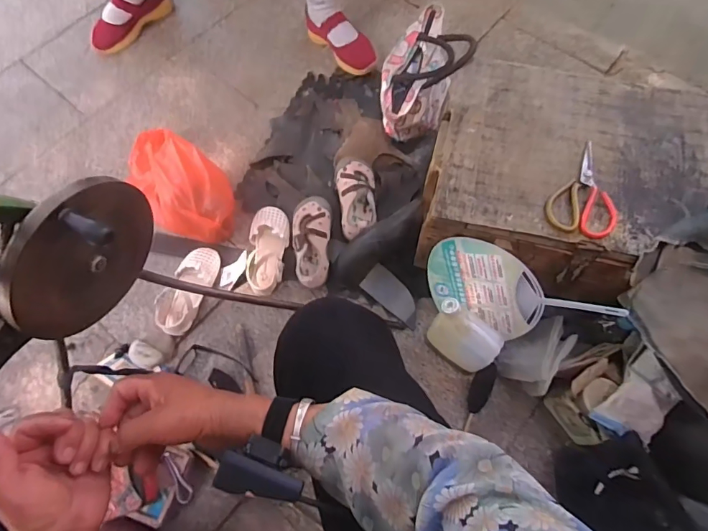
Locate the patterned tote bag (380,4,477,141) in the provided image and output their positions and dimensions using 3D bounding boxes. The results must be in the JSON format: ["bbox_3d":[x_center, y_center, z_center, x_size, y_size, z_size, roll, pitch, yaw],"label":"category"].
[{"bbox_3d":[0.140,-0.378,0.921,0.161,0.204,0.221,20,69,7],"label":"patterned tote bag"}]

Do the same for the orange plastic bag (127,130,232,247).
[{"bbox_3d":[-0.376,-0.176,0.914,0.326,0.119,0.143,39,73,14],"label":"orange plastic bag"}]

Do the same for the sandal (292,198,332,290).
[{"bbox_3d":[-0.085,-0.051,0.869,0.077,0.046,0.185,-1,81,-1],"label":"sandal"}]

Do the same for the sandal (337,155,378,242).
[{"bbox_3d":[0.005,-0.137,0.888,0.079,0.047,0.176,-3,68,-2],"label":"sandal"}]

